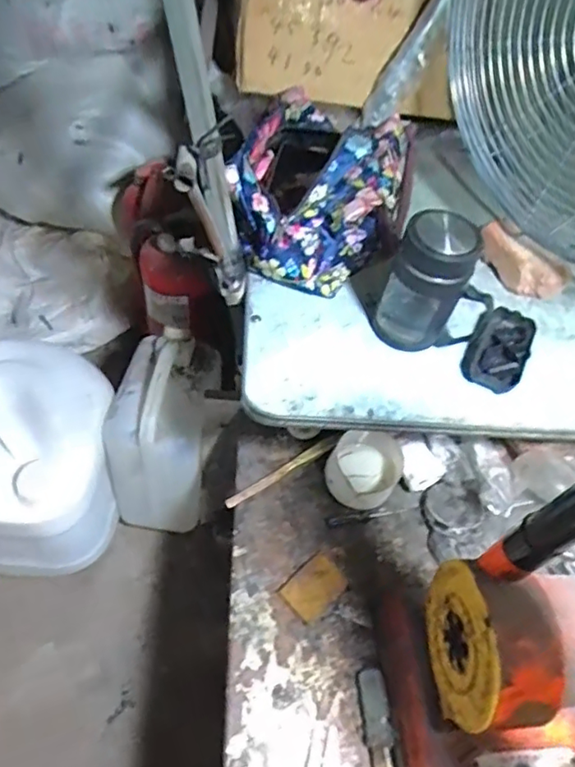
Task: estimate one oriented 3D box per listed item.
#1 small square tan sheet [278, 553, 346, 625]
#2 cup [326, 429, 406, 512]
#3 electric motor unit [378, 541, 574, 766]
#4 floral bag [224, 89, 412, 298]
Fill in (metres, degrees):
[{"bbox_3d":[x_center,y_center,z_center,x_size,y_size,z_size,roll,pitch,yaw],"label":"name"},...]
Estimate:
[{"bbox_3d":[0.031,0.233,0.662,0.072,0.007,0.051,-36,67,-27],"label":"small square tan sheet"},{"bbox_3d":[0.096,0.110,0.731,0.089,0.046,0.085,3,55,-5],"label":"cup"},{"bbox_3d":[0.200,0.282,0.512,0.173,0.227,0.218,0,56,-7],"label":"electric motor unit"},{"bbox_3d":[0.040,-0.225,0.679,0.182,0.127,0.210,18,55,6],"label":"floral bag"}]

